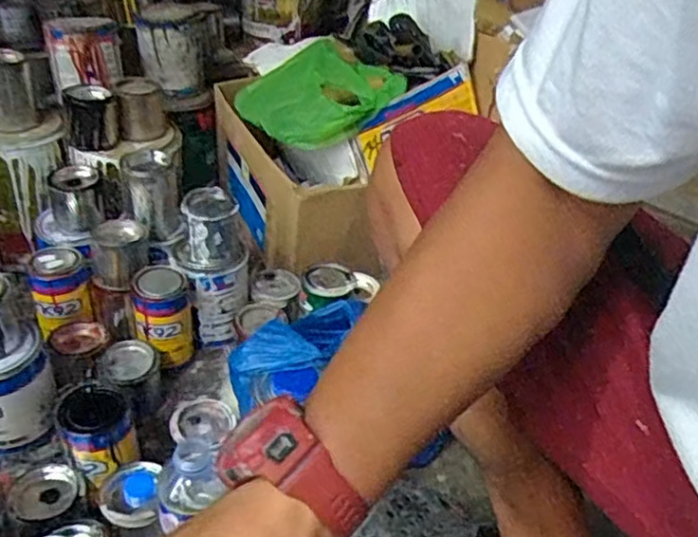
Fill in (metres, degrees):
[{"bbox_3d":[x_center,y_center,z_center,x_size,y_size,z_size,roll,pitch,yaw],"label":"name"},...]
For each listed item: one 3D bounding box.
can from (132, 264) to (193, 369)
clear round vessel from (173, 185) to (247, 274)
[{"bbox_3d":[-0.245,0.065,0.902,0.071,0.122,0.069,-7,36,-18],"label":"can"},{"bbox_3d":[-0.189,-0.052,0.921,0.096,0.091,0.087,-1,35,-9],"label":"clear round vessel"}]

